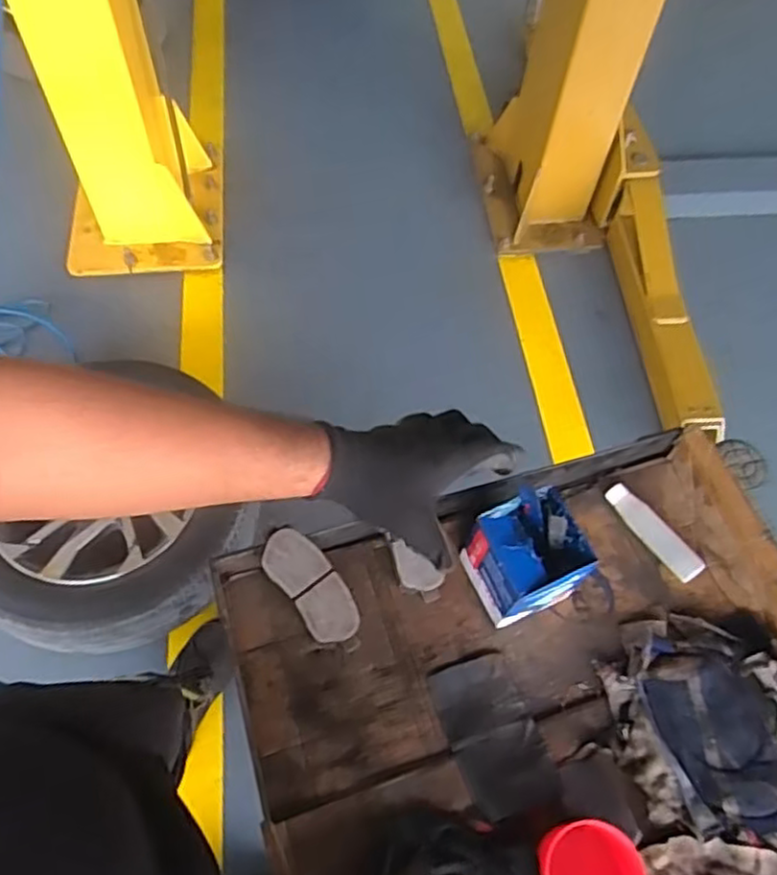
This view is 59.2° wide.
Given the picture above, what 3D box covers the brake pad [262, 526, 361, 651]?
[{"bbox_3d":[-0.061,0.126,0.562,0.044,0.015,0.112,-35,87,-24],"label":"brake pad"}]

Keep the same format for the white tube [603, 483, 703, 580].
[{"bbox_3d":[0.247,0.088,0.639,0.024,0.013,0.104,-30,66,-19],"label":"white tube"}]

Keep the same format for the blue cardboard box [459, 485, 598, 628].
[{"bbox_3d":[0.113,0.102,0.577,0.081,0.087,0.085,-21,63,-15],"label":"blue cardboard box"}]

